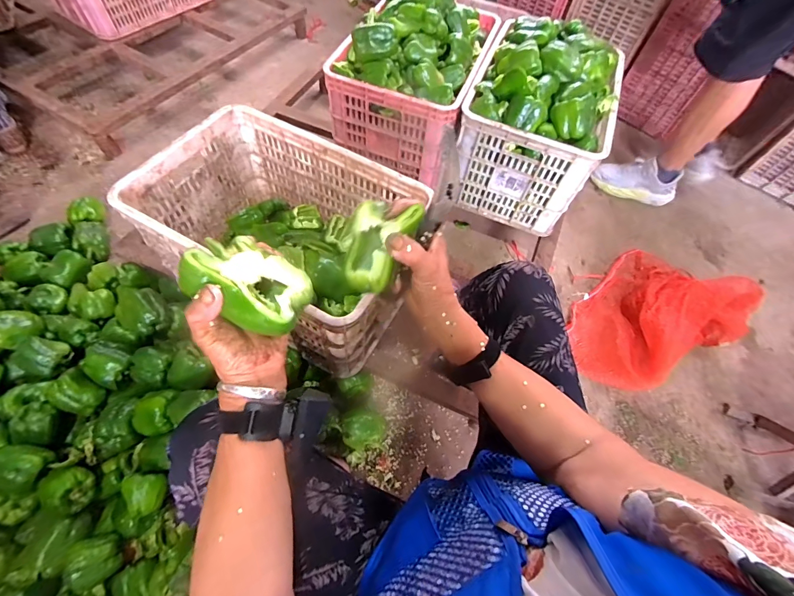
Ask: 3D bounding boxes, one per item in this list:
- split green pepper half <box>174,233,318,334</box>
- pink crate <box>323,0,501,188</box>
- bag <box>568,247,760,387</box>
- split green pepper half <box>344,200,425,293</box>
[{"bbox_3d":[-0.134,-0.006,0.340,0.098,0.048,0.078,41,42,-3],"label":"split green pepper half"},{"bbox_3d":[0.051,-0.593,0.970,0.320,0.288,0.400,22,63,7],"label":"pink crate"},{"bbox_3d":[0.619,0.049,0.913,0.379,0.174,0.311,-30,68,-18],"label":"bag"},{"bbox_3d":[-0.012,-0.051,0.397,0.074,0.045,0.096,8,78,32],"label":"split green pepper half"}]

